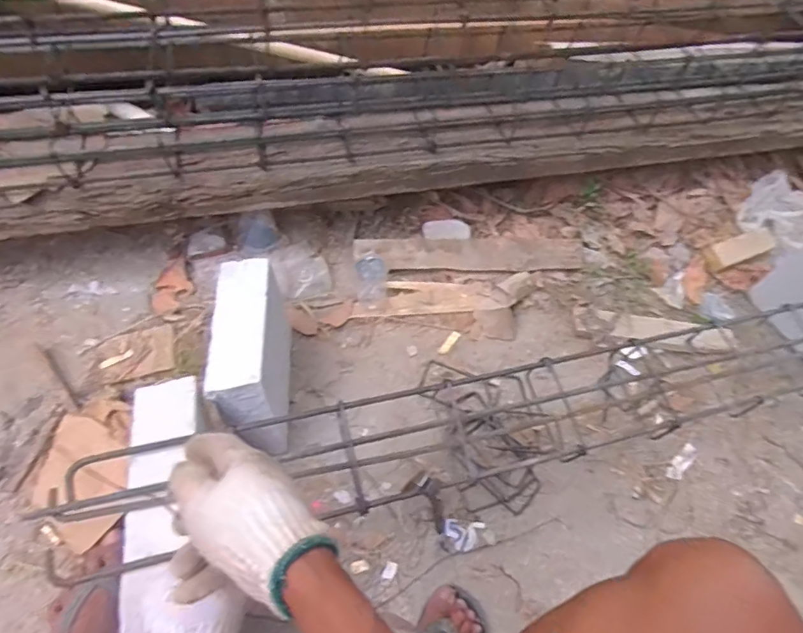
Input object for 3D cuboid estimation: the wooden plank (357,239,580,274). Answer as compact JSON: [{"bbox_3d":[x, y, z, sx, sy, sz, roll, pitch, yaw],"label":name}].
[{"bbox_3d":[0.142,-0.125,1.022,0.460,0.029,0.078,-1,59,-4],"label":"wooden plank"}]

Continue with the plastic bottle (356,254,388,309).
[{"bbox_3d":[-0.057,-0.070,0.961,0.056,0.053,0.112,-1,59,-3],"label":"plastic bottle"}]

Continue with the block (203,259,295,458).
[{"bbox_3d":[-0.230,0.061,0.764,0.089,0.169,0.252,-5,59,-6],"label":"block"}]

